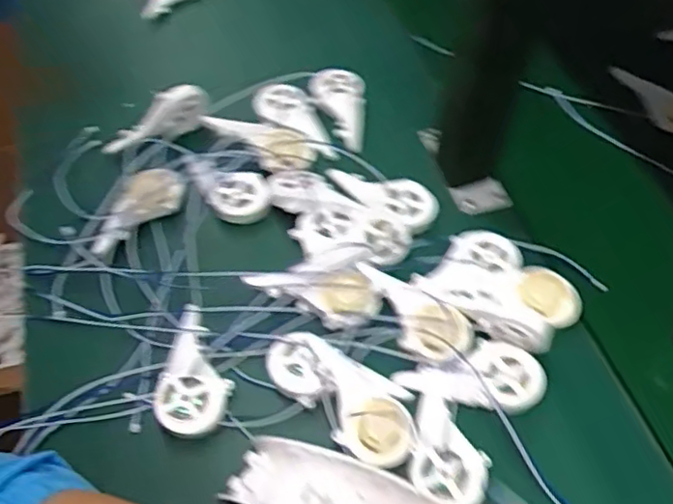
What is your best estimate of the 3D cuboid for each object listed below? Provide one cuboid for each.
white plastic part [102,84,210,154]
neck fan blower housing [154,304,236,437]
[{"bbox_3d":[-0.155,-0.109,0.554,0.096,0.035,0.027,-30,61,2],"label":"white plastic part"},{"bbox_3d":[-0.093,0.081,0.436,0.046,0.027,0.089,4,54,4],"label":"neck fan blower housing"}]

